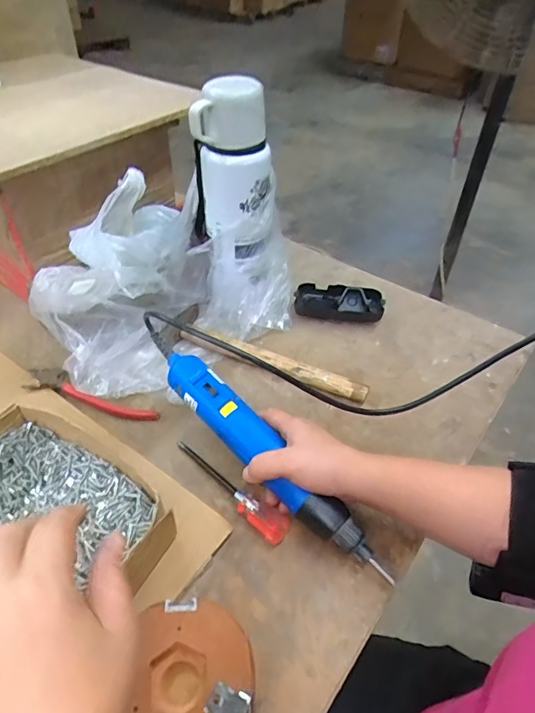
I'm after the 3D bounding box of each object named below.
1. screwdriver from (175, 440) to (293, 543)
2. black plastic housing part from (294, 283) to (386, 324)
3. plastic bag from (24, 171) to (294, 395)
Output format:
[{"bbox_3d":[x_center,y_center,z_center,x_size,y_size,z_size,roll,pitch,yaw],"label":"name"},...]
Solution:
[{"bbox_3d":[-0.035,0.116,0.430,0.135,0.017,0.027,35,52,29],"label":"screwdriver"},{"bbox_3d":[0.091,-0.067,0.612,0.109,0.034,0.051,12,44,9],"label":"black plastic housing part"},{"bbox_3d":[-0.114,-0.094,0.539,0.277,0.149,0.167,-27,51,-28],"label":"plastic bag"}]

